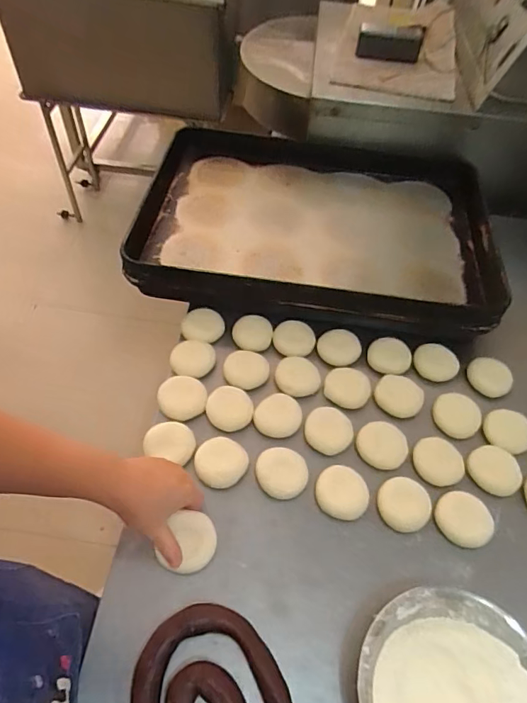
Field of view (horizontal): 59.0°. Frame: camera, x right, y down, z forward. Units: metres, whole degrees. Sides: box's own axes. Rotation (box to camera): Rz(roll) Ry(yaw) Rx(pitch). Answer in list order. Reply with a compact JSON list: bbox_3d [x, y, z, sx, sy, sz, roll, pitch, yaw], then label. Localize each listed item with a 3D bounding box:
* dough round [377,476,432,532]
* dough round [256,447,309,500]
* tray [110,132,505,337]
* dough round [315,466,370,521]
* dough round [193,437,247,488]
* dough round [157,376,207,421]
[{"bbox_3d":[0.175,0.189,0.579,0.061,0.025,0.062,2,56,-2],"label":"dough round"},{"bbox_3d":[0.024,0.153,0.593,0.064,0.025,0.061,2,56,-2],"label":"dough round"},{"bbox_3d":[0.095,-0.235,0.827,0.586,0.077,0.412,8,55,2],"label":"tray"},{"bbox_3d":[0.098,0.177,0.580,0.064,0.028,0.056,37,61,20],"label":"dough round"},{"bbox_3d":[-0.054,0.142,0.599,0.067,0.018,0.063,2,56,-2],"label":"dough round"},{"bbox_3d":[-0.114,0.065,0.652,0.067,0.015,0.058,0,56,-3],"label":"dough round"}]

